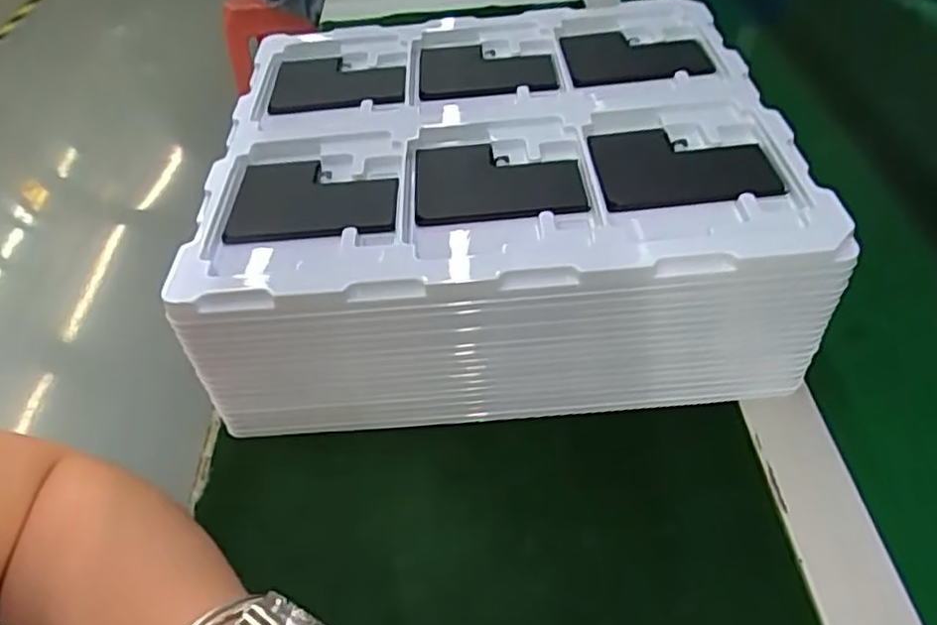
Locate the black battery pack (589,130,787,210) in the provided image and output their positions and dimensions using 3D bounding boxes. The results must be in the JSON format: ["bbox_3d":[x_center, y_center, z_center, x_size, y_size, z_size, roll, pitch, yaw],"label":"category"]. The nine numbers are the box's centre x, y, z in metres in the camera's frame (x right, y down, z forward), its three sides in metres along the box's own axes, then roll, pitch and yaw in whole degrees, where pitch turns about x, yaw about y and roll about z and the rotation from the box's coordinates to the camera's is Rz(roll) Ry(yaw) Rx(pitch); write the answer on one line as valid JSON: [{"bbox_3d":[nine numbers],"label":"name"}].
[{"bbox_3d":[0.115,-0.079,0.367,0.090,0.011,0.068,-2,46,5],"label":"black battery pack"}]

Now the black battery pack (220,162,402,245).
[{"bbox_3d":[-0.085,-0.064,0.373,0.089,0.007,0.071,-6,46,1],"label":"black battery pack"}]

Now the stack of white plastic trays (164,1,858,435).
[{"bbox_3d":[0.016,-0.078,0.434,0.309,0.106,0.274,-4,46,2],"label":"stack of white plastic trays"}]

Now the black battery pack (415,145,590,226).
[{"bbox_3d":[0.015,-0.071,0.372,0.090,0.008,0.068,-4,46,3],"label":"black battery pack"}]

